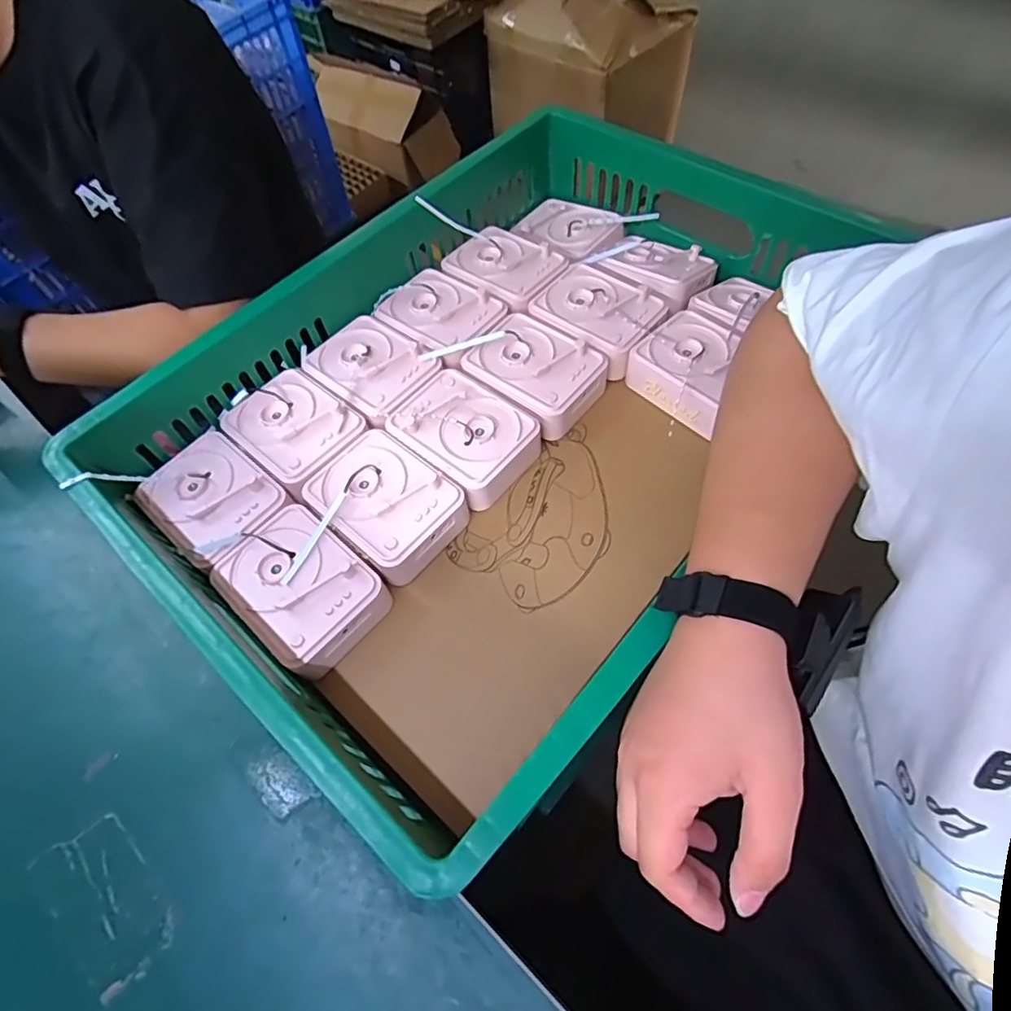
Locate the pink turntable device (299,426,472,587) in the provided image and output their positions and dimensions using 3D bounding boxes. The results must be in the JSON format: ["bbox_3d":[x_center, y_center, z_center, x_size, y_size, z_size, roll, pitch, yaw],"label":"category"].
[{"bbox_3d":[-0.108,-0.001,0.519,0.134,0.046,0.102,33,67,20],"label":"pink turntable device"}]

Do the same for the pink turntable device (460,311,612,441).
[{"bbox_3d":[0.032,-0.136,0.588,0.130,0.047,0.102,35,68,21],"label":"pink turntable device"}]

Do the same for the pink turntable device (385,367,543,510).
[{"bbox_3d":[-0.040,-0.068,0.555,0.129,0.048,0.101,34,68,21],"label":"pink turntable device"}]

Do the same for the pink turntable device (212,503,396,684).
[{"bbox_3d":[-0.170,0.070,0.486,0.132,0.048,0.098,35,68,21],"label":"pink turntable device"}]

